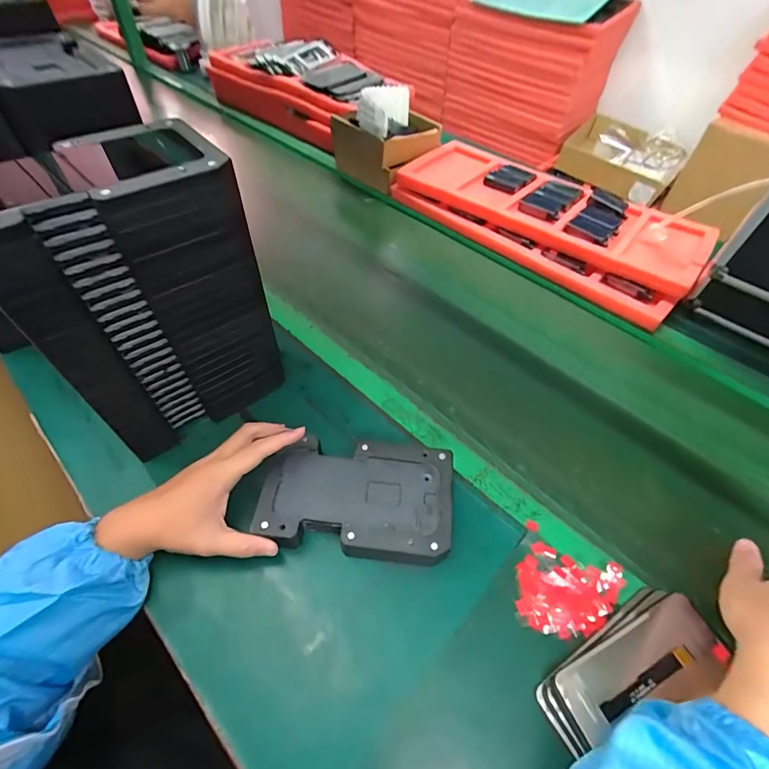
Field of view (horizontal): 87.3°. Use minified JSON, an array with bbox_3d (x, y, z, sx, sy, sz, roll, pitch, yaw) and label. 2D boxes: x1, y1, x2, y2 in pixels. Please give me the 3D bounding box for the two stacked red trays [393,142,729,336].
[{"bbox_3d":[0.292,-0.320,0.758,0.556,0.056,0.248,36,59,23],"label":"two stacked red trays"}]

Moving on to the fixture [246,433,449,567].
[{"bbox_3d":[-0.029,0.115,0.415,0.191,0.038,0.113,2,55,3],"label":"fixture"}]

